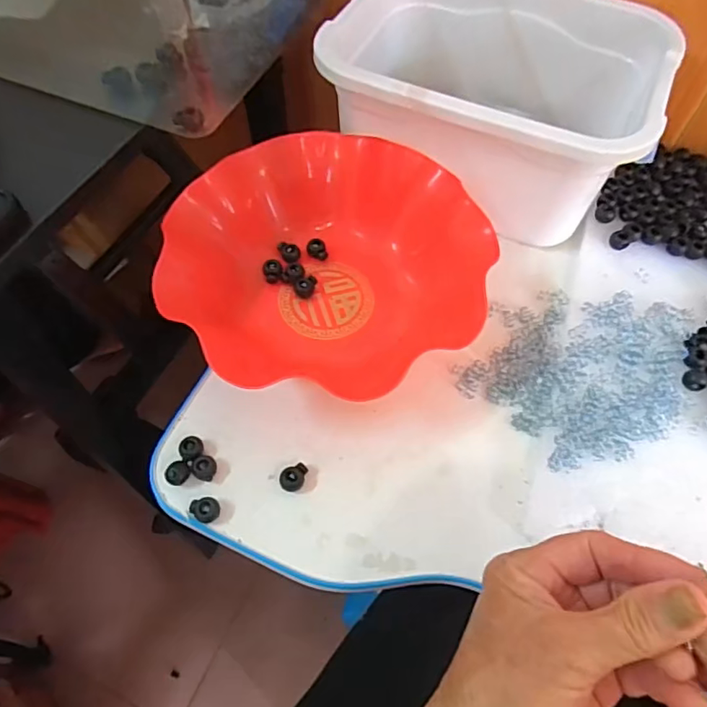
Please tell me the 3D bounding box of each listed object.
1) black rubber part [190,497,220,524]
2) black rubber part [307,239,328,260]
[{"bbox_3d":[-0.093,0.097,0.347,0.017,0.010,0.015,28,63,14],"label":"black rubber part"},{"bbox_3d":[-0.030,-0.084,0.451,0.016,0.009,0.015,-4,60,-4],"label":"black rubber part"}]

